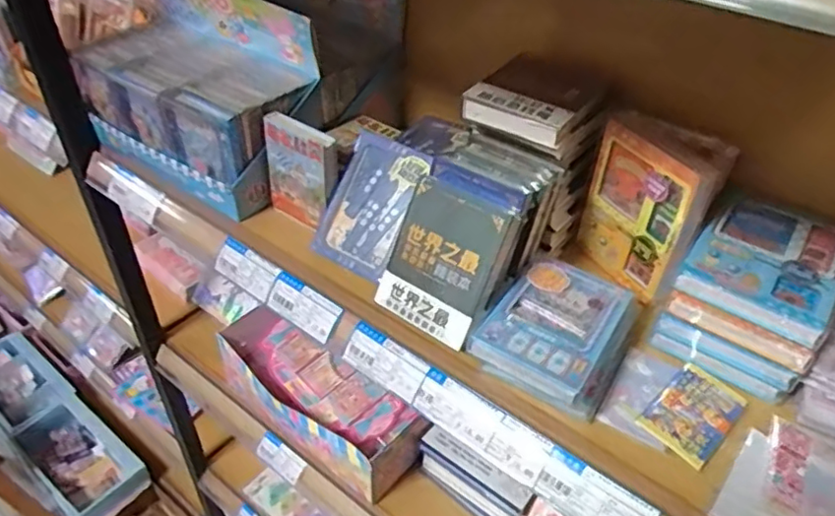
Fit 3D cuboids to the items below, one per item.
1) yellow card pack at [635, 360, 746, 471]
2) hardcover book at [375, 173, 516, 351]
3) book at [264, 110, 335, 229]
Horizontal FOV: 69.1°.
[{"bbox_3d":[0.216,0.119,0.472,0.086,0.005,0.052,-31,51,-33],"label":"yellow card pack"},{"bbox_3d":[0.020,0.004,0.503,0.089,0.118,0.009,31,15,24],"label":"hardcover book"},{"bbox_3d":[-0.115,-0.083,0.600,0.080,0.100,0.018,24,41,27],"label":"book"}]

